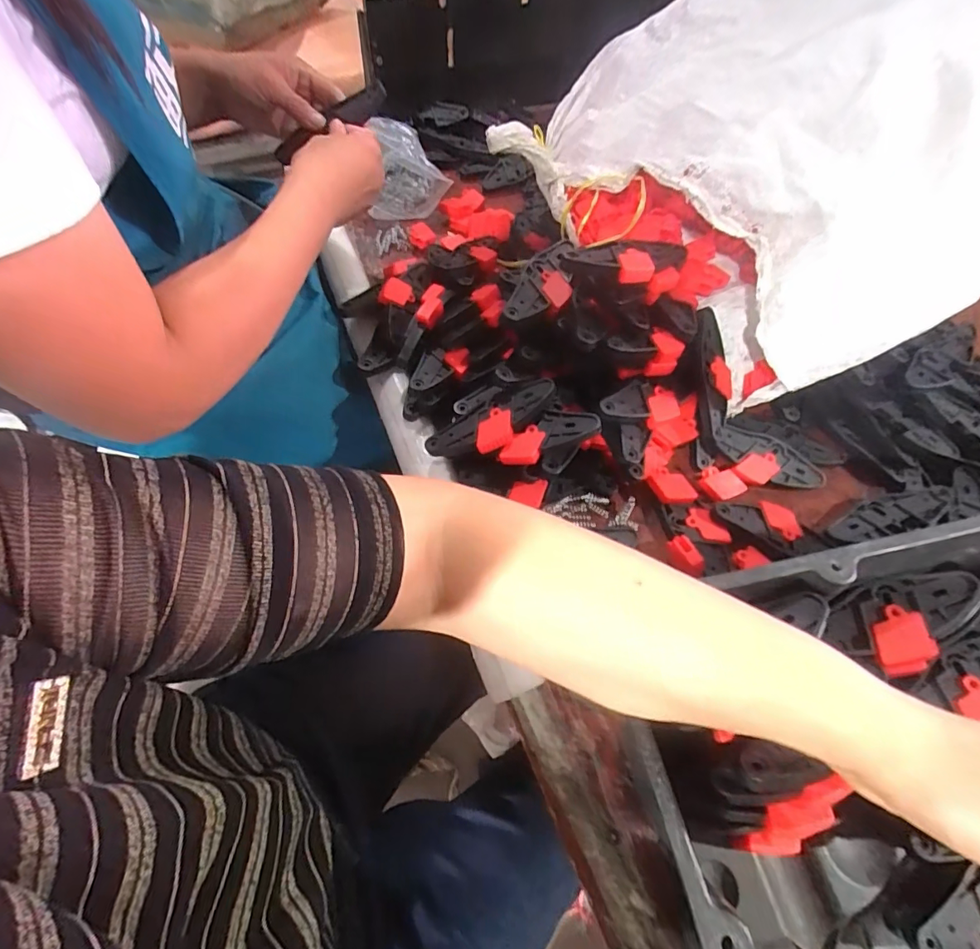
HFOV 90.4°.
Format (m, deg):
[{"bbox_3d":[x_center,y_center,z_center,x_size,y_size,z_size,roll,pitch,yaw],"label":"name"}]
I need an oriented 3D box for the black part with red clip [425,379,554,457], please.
[{"bbox_3d":[0.002,-0.046,0.438,0.124,0.013,0.048,-28,66,3],"label":"black part with red clip"}]

